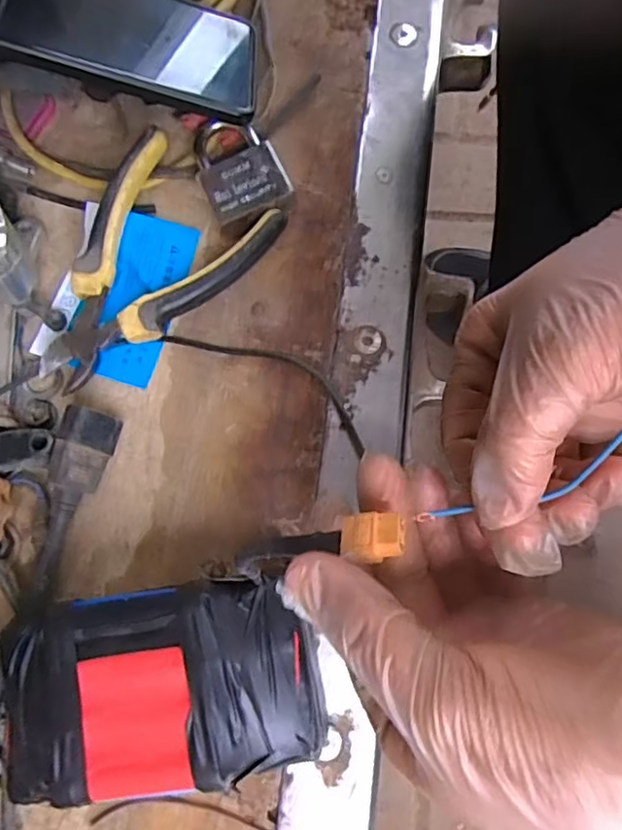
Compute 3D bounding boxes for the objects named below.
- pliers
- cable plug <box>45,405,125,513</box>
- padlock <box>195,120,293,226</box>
[{"bbox_3d":[-0.098,-0.087,0.330,0.145,0.013,0.092,-42,76,-7],"label":"pliers"},{"bbox_3d":[-0.116,0.024,0.311,0.024,0.027,0.049,11,77,7],"label":"cable plug"},{"bbox_3d":[-0.043,-0.142,0.346,0.044,0.013,0.066,-24,75,-2],"label":"padlock"}]

